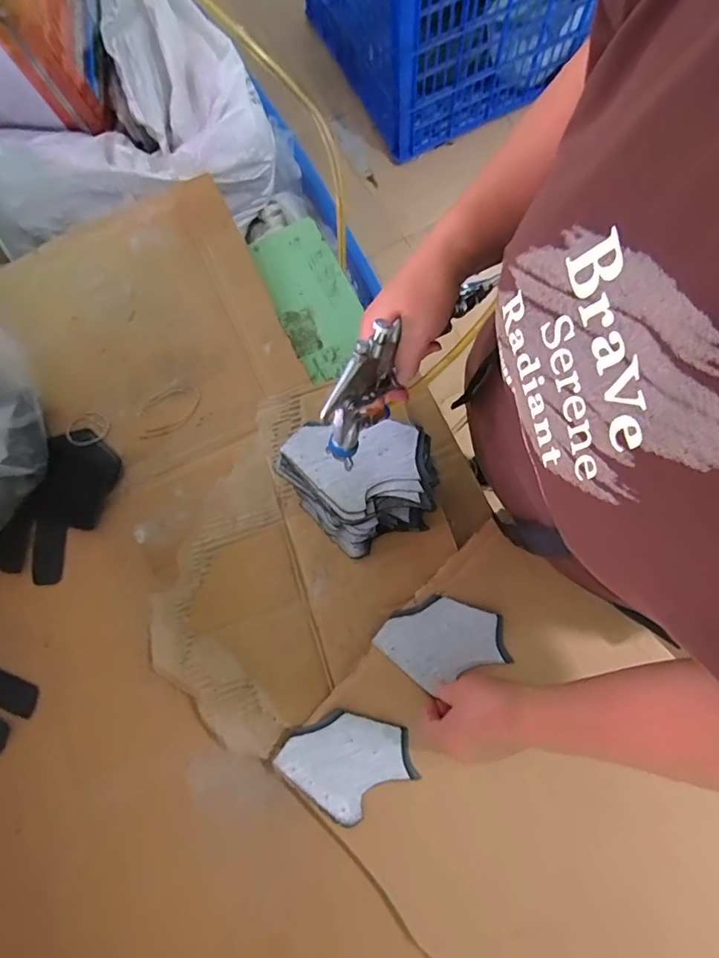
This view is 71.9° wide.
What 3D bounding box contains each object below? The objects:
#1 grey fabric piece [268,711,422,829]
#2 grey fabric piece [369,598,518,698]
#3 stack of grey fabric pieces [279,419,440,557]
[{"bbox_3d":[-0.012,0.296,0.521,0.123,0.004,0.101,-35,78,-8],"label":"grey fabric piece"},{"bbox_3d":[0.089,0.174,0.537,0.128,0.009,0.087,-21,76,-4],"label":"grey fabric piece"},{"bbox_3d":[0.002,0.004,0.542,0.152,0.110,0.137,-22,77,-5],"label":"stack of grey fabric pieces"}]

